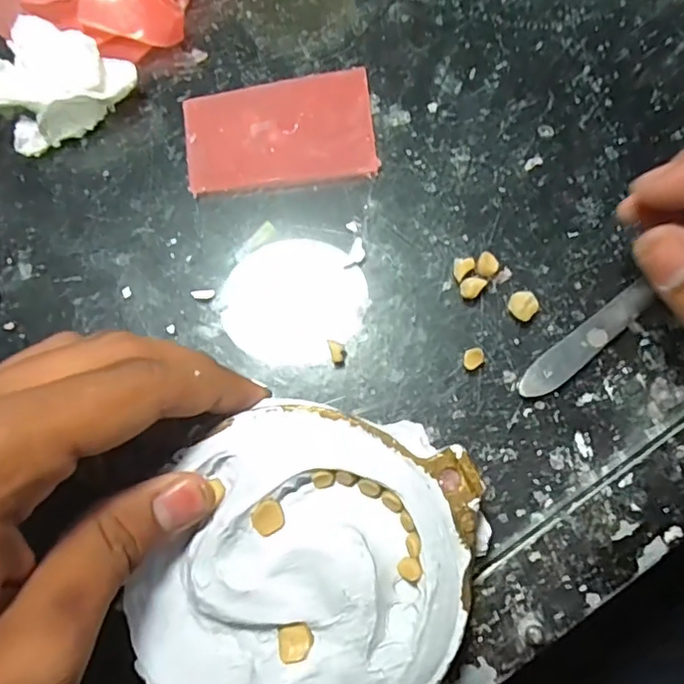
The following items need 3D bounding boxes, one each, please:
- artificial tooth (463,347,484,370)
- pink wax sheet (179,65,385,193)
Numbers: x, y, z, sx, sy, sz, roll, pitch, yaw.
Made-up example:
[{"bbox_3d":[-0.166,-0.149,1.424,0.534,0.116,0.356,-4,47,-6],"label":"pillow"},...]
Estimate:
[{"bbox_3d":[0.049,0.007,0.217,0.007,0.008,0.007,0,80,0],"label":"artificial tooth"},{"bbox_3d":[-0.025,-0.085,0.236,0.075,0.004,0.046,-9,80,-1],"label":"pink wax sheet"}]

